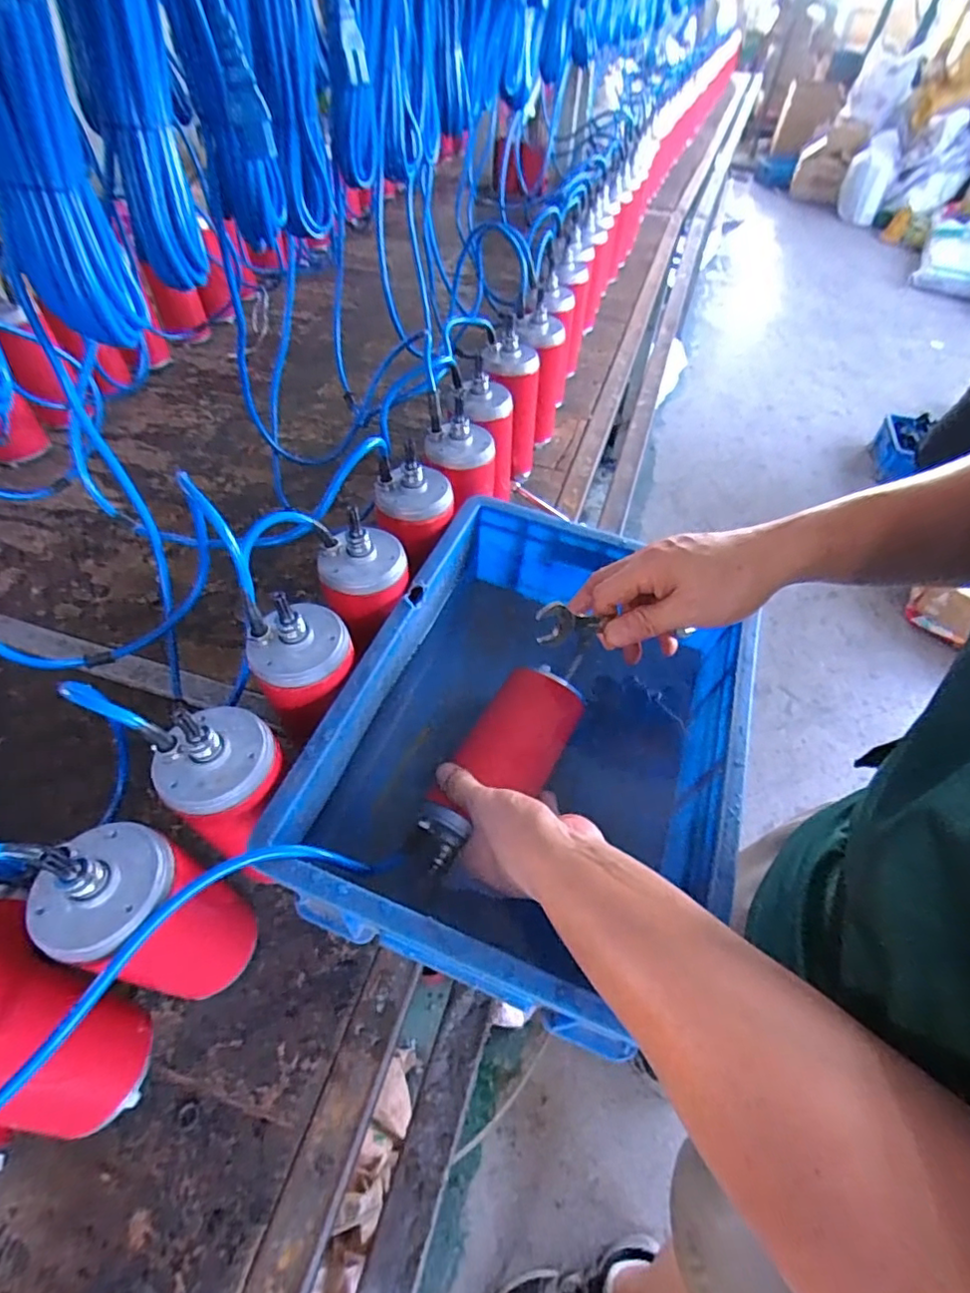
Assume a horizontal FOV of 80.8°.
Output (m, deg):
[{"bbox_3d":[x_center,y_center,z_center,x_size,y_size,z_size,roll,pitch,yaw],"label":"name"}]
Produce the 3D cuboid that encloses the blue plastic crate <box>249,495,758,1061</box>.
[{"bbox_3d":[0.047,0.066,0.484,0.301,0.124,0.399,16,52,9],"label":"blue plastic crate"}]

